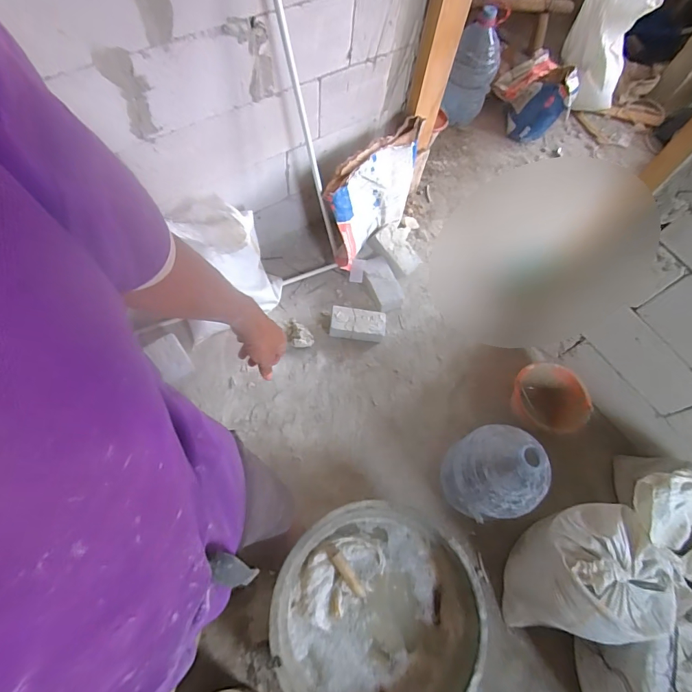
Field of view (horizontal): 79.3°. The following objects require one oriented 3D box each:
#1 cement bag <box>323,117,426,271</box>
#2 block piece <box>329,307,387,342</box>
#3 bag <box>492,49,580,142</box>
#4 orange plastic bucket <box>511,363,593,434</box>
[{"bbox_3d":[0.085,-0.512,1.458,0.153,0.367,0.393,43,70,14],"label":"cement bag"},{"bbox_3d":[0.044,-0.077,1.497,0.195,0.065,0.112,7,67,2],"label":"block piece"},{"bbox_3d":[0.694,-0.925,1.579,0.270,0.289,0.095,33,67,10],"label":"bag"},{"bbox_3d":[0.646,0.168,1.335,0.215,0.112,0.200,2,66,-4],"label":"orange plastic bucket"}]

